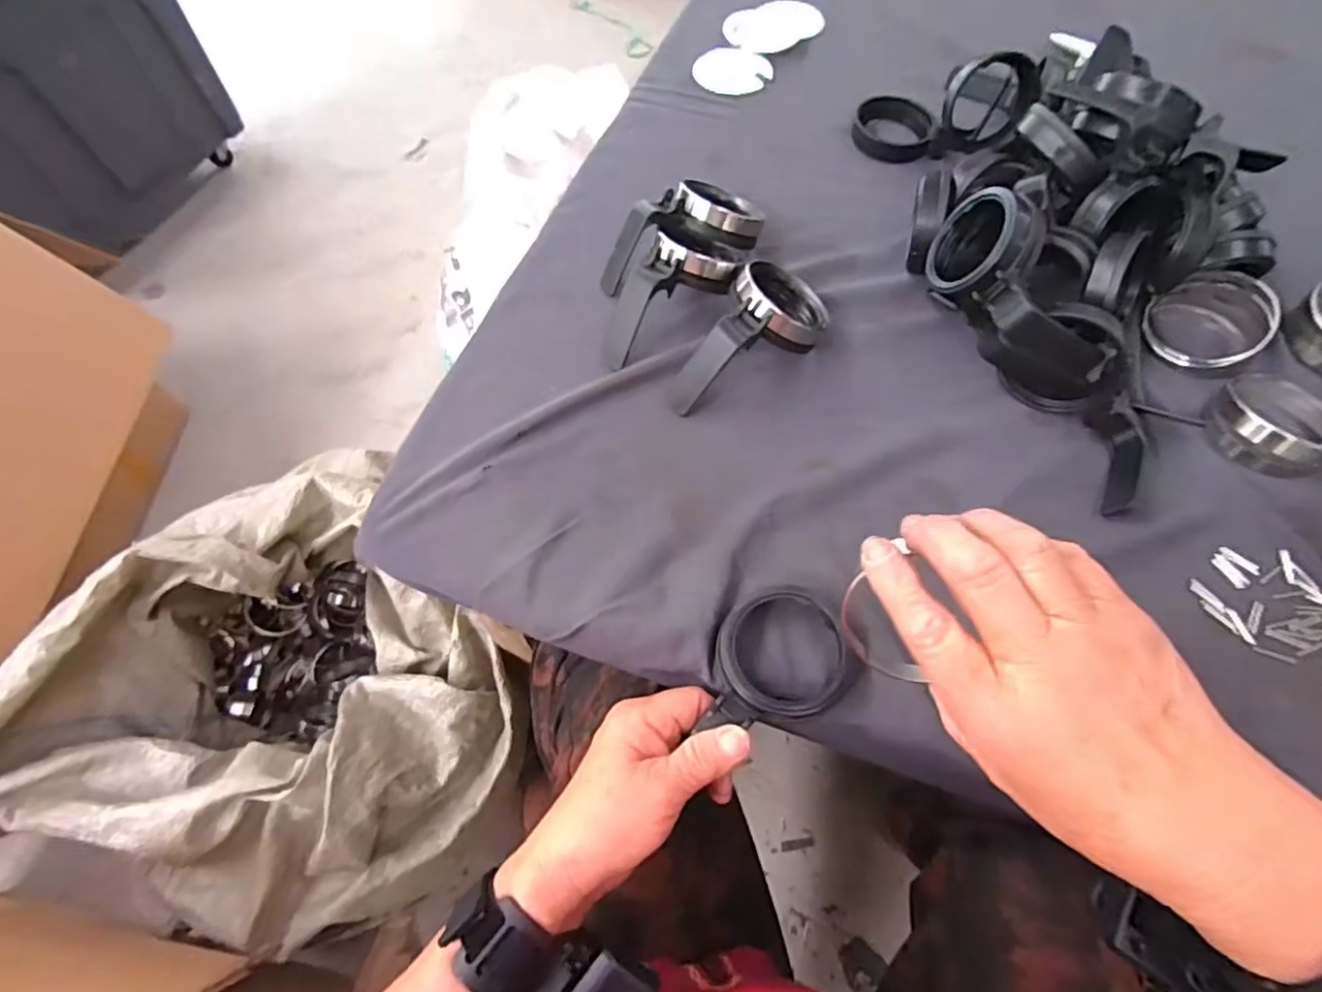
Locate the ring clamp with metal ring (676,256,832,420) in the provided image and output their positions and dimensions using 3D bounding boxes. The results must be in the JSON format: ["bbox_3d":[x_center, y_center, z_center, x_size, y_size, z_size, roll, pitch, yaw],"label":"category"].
[{"bbox_3d":[0.065,-0.107,0.436,0.066,0.047,0.129,28,64,15],"label":"ring clamp with metal ring"}]

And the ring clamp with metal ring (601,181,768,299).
[{"bbox_3d":[0.013,-0.209,0.490,0.135,0.044,0.060,-19,62,-10],"label":"ring clamp with metal ring"}]

